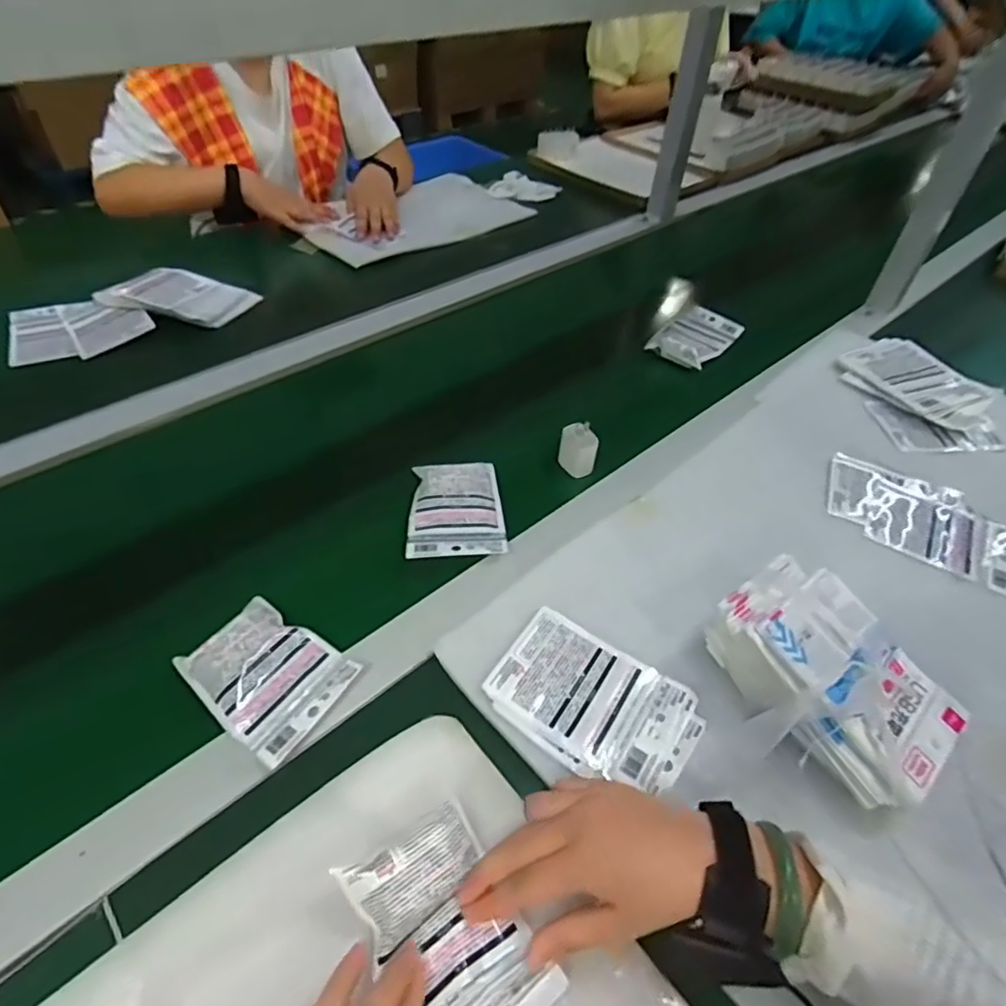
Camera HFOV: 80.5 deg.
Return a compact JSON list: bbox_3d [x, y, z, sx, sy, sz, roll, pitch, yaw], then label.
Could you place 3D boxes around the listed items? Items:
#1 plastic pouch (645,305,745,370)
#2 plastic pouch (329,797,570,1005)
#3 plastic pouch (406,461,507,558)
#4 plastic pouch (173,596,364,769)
[{"bbox_3d":[0.286,-0.246,0.871,0.094,0.025,0.152,32,53,24],"label":"plastic pouch"},{"bbox_3d":[-0.034,0.259,0.354,0.091,0.041,0.119,-26,56,-24],"label":"plastic pouch"},{"bbox_3d":[-0.048,0.004,0.613,0.095,0.017,0.121,-2,49,-5],"label":"plastic pouch"},{"bbox_3d":[-0.192,0.139,0.484,0.123,0.022,0.095,28,53,20],"label":"plastic pouch"}]

